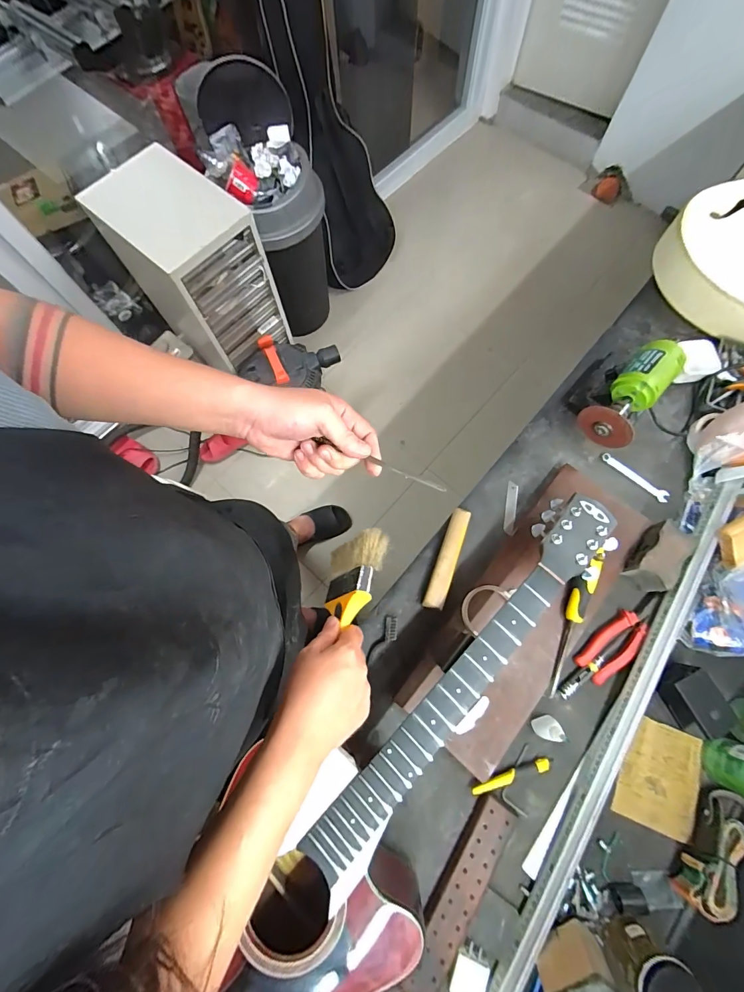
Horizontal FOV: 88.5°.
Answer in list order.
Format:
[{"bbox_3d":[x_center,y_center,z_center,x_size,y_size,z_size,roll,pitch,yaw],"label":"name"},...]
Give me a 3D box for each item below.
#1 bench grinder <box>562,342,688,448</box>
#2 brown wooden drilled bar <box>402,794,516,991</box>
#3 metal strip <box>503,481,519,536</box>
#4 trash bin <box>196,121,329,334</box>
[{"bbox_3d":[0.439,-0.187,0.687,0.122,0.110,0.215,38,78,11],"label":"bench grinder"},{"bbox_3d":[0.123,0.550,0.523,0.057,0.017,0.247,33,77,10],"label":"brown wooden drilled bar"},{"bbox_3d":[0.252,0.022,0.695,0.019,0.005,0.101,3,69,28],"label":"metal strip"},{"bbox_3d":[-0.331,-0.935,1.436,0.273,0.599,0.324,-42,77,-11],"label":"trash bin"}]

